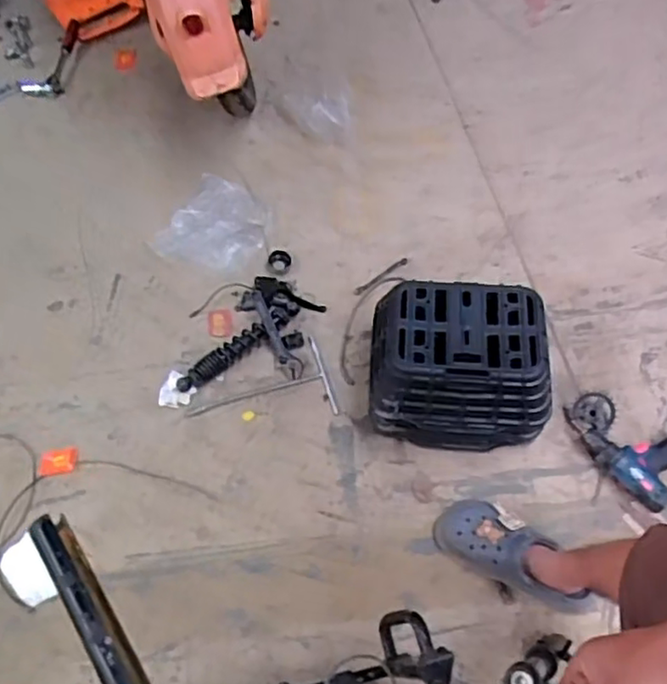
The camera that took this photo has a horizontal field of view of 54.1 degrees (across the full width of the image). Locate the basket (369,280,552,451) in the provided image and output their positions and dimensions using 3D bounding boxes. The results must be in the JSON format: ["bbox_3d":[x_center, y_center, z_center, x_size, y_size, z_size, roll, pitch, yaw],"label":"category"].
[{"bbox_3d":[0.225,0.043,1.176,0.307,0.187,0.240,4,63,5],"label":"basket"}]

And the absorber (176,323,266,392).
[{"bbox_3d":[-0.226,0.031,1.316,0.207,0.045,0.045,-35,66,-14],"label":"absorber"}]

